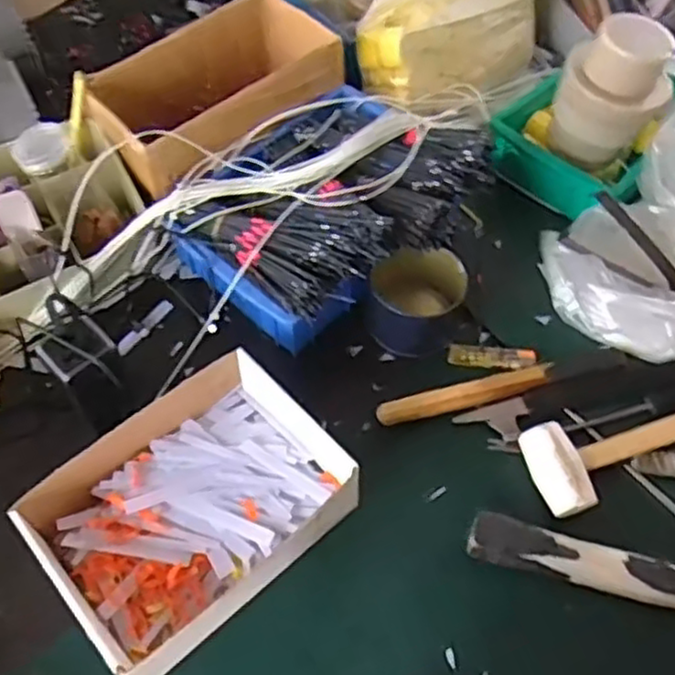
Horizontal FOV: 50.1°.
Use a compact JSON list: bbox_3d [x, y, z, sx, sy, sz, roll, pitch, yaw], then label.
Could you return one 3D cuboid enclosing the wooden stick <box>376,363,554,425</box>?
[{"bbox_3d":[0.127,0.058,0.719,0.176,0.019,0.026,-13,59,-10],"label":"wooden stick"}]

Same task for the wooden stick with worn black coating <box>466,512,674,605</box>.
[{"bbox_3d":[0.273,0.210,0.610,0.321,0.038,0.035,14,58,8],"label":"wooden stick with worn black coating"}]

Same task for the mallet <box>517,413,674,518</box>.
[{"bbox_3d":[0.261,0.104,0.671,0.167,0.035,0.081,-15,59,-11],"label":"mallet"}]

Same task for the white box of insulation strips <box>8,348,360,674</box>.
[{"bbox_3d":[-0.124,0.145,0.631,0.247,0.073,0.196,-36,66,-21],"label":"white box of insulation strips"}]

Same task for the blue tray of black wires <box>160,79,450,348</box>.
[{"bbox_3d":[-0.009,-0.124,0.770,0.245,0.134,0.274,38,64,21],"label":"blue tray of black wires"}]

